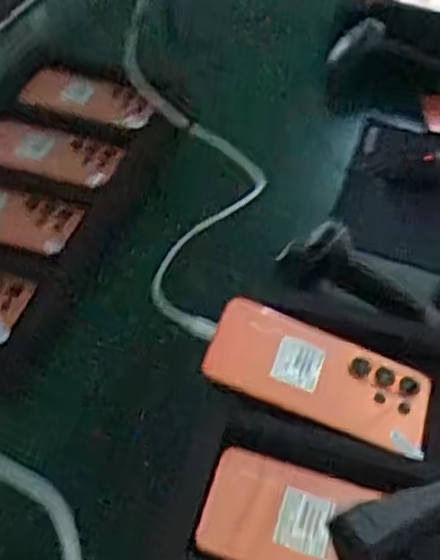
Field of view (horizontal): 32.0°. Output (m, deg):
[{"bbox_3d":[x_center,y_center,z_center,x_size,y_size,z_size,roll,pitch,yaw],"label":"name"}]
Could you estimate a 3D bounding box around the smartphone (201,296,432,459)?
[{"bbox_3d":[0.076,0.070,0.579,0.168,0.012,0.076,22,59,1],"label":"smartphone"}]

